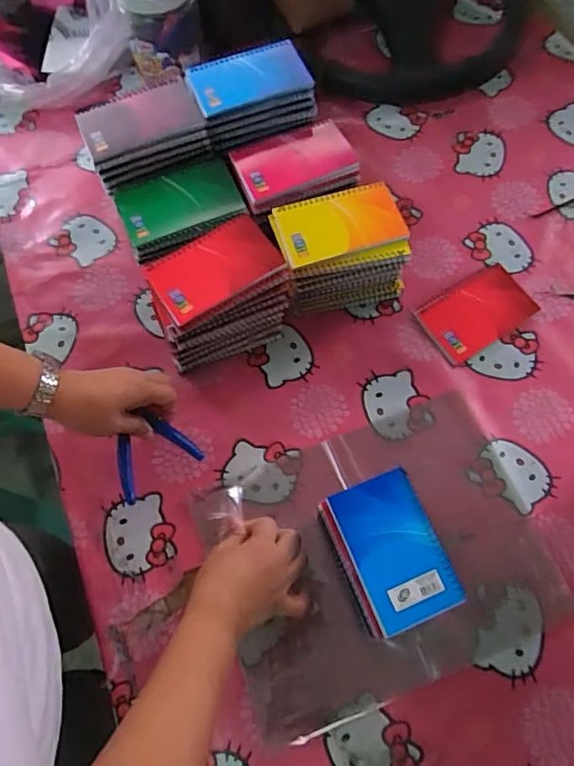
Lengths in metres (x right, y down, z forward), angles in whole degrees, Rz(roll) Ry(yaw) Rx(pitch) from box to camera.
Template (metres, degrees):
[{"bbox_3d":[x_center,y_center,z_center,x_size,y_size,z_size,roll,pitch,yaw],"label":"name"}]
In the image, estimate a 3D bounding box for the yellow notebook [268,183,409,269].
[{"bbox_3d":[0.055,-0.175,0.571,0.135,0.009,0.083,-13,68,-3],"label":"yellow notebook"}]

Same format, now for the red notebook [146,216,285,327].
[{"bbox_3d":[-0.079,-0.125,0.558,0.130,0.009,0.088,-30,70,-10],"label":"red notebook"}]

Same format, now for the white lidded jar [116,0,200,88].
[{"bbox_3d":[-0.174,-0.497,0.707,0.104,0.099,0.106,-13,68,-3],"label":"white lidded jar"}]

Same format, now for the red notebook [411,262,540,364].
[{"bbox_3d":[0.232,-0.087,0.634,0.137,0.013,0.085,-33,70,-11],"label":"red notebook"}]

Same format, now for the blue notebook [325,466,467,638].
[{"bbox_3d":[0.102,0.154,0.486,0.083,0.010,0.130,-22,69,-7],"label":"blue notebook"}]

